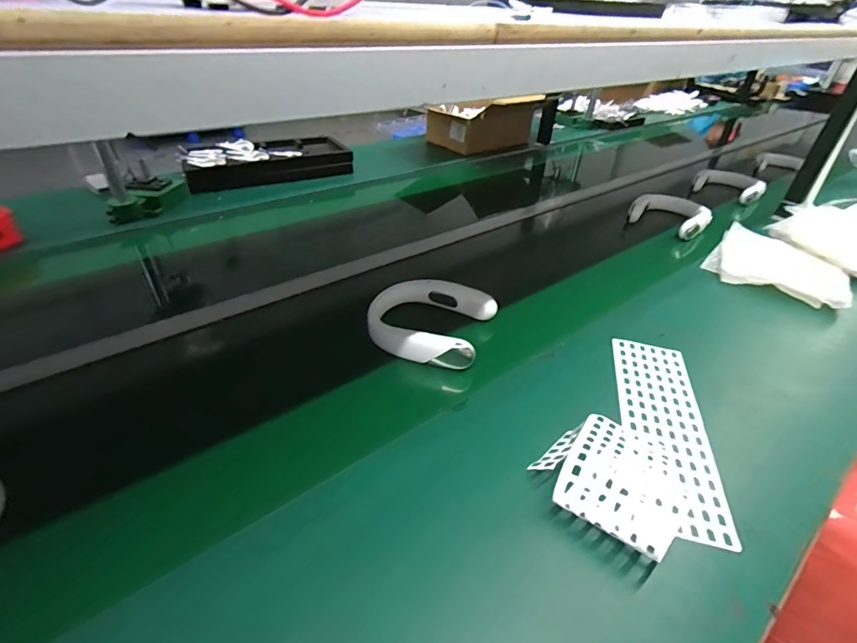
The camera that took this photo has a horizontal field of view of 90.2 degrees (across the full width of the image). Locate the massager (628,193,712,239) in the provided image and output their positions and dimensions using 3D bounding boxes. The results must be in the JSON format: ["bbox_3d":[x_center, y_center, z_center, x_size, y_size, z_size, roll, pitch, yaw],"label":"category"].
[{"bbox_3d":[0.664,-0.297,1.169,0.189,0.041,0.201,27,44,27],"label":"massager"}]

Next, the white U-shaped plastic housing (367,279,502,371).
[{"bbox_3d":[0.004,-0.011,0.749,0.202,0.046,0.210,2,38,-2],"label":"white U-shaped plastic housing"}]

